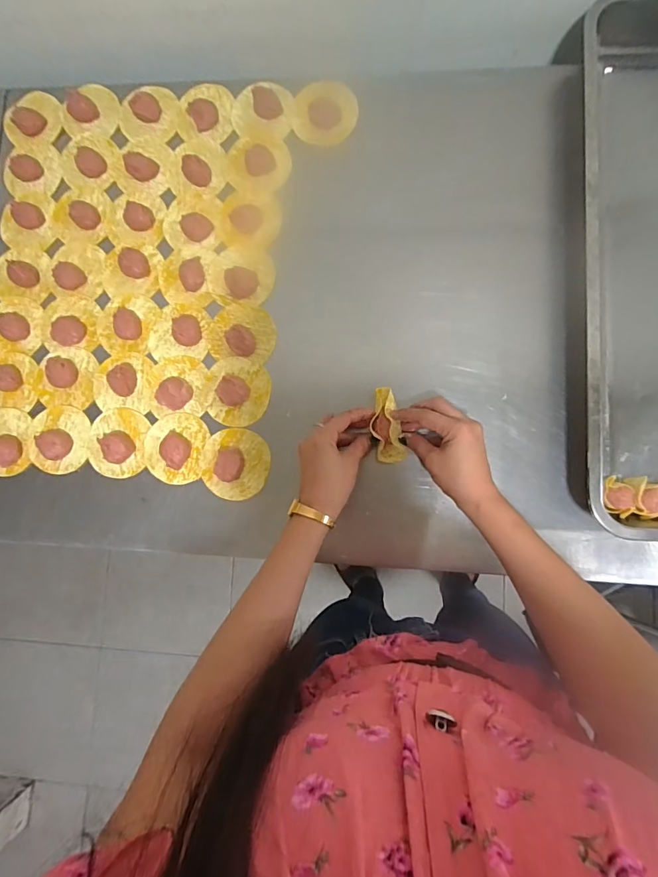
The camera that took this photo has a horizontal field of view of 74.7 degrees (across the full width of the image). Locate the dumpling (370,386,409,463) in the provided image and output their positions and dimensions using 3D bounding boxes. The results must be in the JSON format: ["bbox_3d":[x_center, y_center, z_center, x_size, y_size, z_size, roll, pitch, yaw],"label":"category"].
[{"bbox_3d":[0.065,-0.014,0.484,0.033,0.026,0.085,-8,94,4],"label":"dumpling"}]

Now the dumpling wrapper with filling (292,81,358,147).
[{"bbox_3d":[-0.004,-0.408,0.541,0.078,0.012,0.077,5,86,5],"label":"dumpling wrapper with filling"}]

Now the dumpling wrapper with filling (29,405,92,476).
[{"bbox_3d":[-0.333,0.001,0.525,0.080,0.024,0.082,5,86,5],"label":"dumpling wrapper with filling"}]

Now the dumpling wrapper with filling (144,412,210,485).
[{"bbox_3d":[-0.187,0.010,0.511,0.075,0.023,0.083,10,86,6],"label":"dumpling wrapper with filling"}]

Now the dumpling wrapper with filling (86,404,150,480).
[{"bbox_3d":[-0.257,0.004,0.516,0.070,0.024,0.083,5,86,5],"label":"dumpling wrapper with filling"}]

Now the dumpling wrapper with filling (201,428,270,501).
[{"bbox_3d":[-0.112,0.029,0.504,0.079,0.024,0.081,0,85,5],"label":"dumpling wrapper with filling"}]

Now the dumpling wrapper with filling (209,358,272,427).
[{"bbox_3d":[-0.109,-0.057,0.512,0.074,0.022,0.080,7,86,5],"label":"dumpling wrapper with filling"}]

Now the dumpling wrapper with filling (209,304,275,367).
[{"bbox_3d":[-0.106,-0.130,0.519,0.079,0.027,0.070,6,86,5],"label":"dumpling wrapper with filling"}]

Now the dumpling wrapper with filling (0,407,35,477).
[{"bbox_3d":[-0.401,0.004,0.530,0.072,0.024,0.082,5,86,5],"label":"dumpling wrapper with filling"}]

